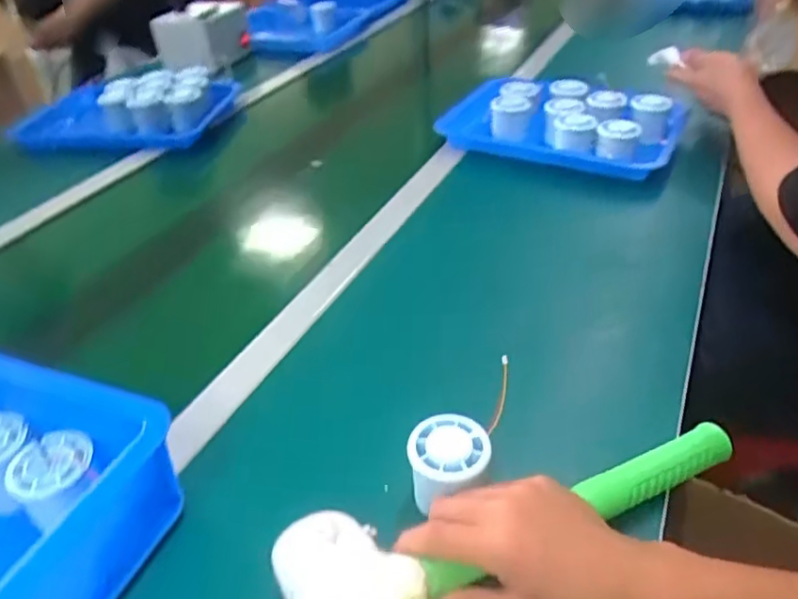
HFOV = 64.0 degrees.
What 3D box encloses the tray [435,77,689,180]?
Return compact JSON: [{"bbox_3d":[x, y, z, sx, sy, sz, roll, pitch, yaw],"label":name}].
[{"bbox_3d":[0.244,-0.272,0.960,0.318,0.059,0.219,15,41,24],"label":"tray"}]

